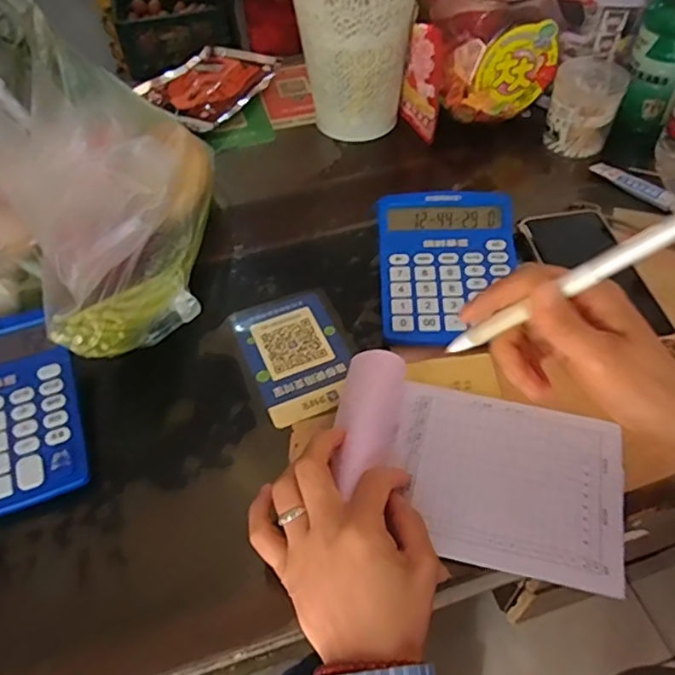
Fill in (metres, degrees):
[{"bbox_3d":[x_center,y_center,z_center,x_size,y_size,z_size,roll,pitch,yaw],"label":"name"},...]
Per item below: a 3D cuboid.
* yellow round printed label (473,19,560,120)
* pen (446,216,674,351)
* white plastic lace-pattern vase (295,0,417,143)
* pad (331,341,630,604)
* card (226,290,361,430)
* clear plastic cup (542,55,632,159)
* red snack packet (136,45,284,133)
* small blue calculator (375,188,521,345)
[{"bbox_3d":[0.189,-0.280,0.620,0.091,0.092,0.009,-15,52,-10],"label":"yellow round printed label"},{"bbox_3d":[0.121,-0.026,0.310,0.151,0.011,0.013,-32,44,31],"label":"pen"},{"bbox_3d":[0.021,-0.320,0.644,0.122,0.164,0.130,4,52,6],"label":"white plastic lace-pattern vase"},{"bbox_3d":[0.093,0.085,0.401,0.197,0.034,0.123,12,53,12],"label":"pad"},{"bbox_3d":[-0.033,0.010,0.490,0.085,0.004,0.124,-21,54,-14],"label":"card"},{"bbox_3d":[0.268,-0.251,0.640,0.074,0.070,0.084,17,54,15],"label":"clear plastic cup"},{"bbox_3d":[-0.162,-0.322,0.742,0.126,0.023,0.165,28,58,23],"label":"red snack packet"},{"bbox_3d":[0.096,-0.065,0.506,0.120,0.038,0.145,-1,51,2],"label":"small blue calculator"}]

